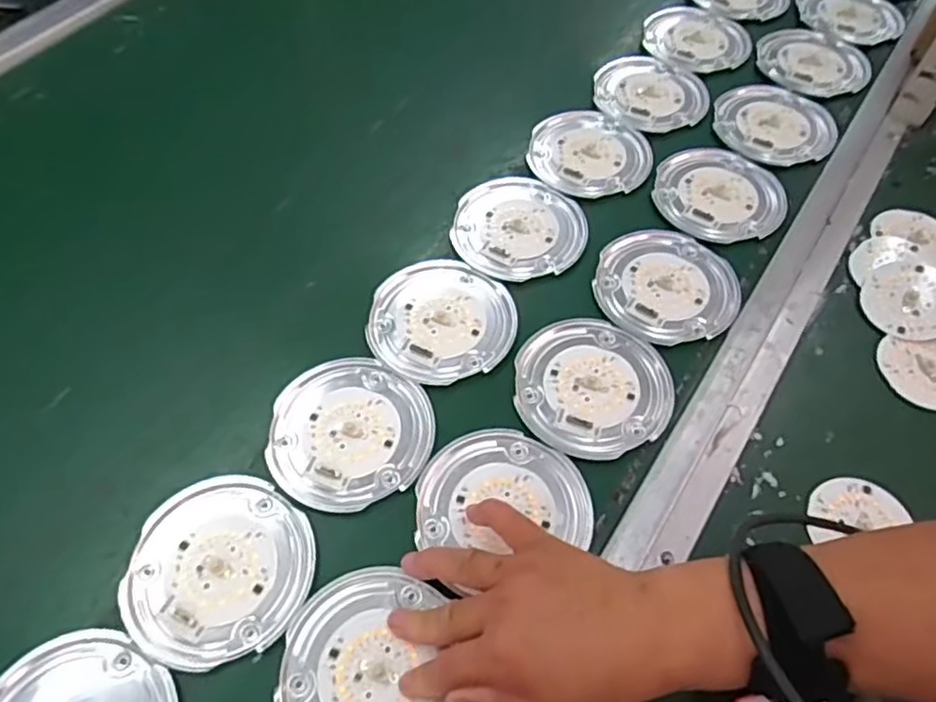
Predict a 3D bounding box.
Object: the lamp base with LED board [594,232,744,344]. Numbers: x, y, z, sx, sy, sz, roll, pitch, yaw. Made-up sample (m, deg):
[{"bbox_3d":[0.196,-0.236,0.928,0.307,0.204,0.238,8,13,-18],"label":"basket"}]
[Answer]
[{"bbox_3d":[0.149,-0.049,0.489,0.104,0.015,0.088,6,58,2],"label":"lamp base with LED board"}]

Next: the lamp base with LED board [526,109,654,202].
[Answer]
[{"bbox_3d":[0.106,-0.169,0.565,0.104,0.016,0.083,-4,58,-4],"label":"lamp base with LED board"}]

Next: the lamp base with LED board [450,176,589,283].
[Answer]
[{"bbox_3d":[0.043,-0.098,0.519,0.105,0.021,0.086,-17,60,-11],"label":"lamp base with LED board"}]

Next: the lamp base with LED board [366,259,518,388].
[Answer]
[{"bbox_3d":[-0.018,-0.023,0.474,0.103,0.010,0.094,-14,59,-10],"label":"lamp base with LED board"}]

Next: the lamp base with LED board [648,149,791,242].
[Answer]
[{"bbox_3d":[0.208,-0.130,0.541,0.100,0.013,0.084,-2,58,-2],"label":"lamp base with LED board"}]

